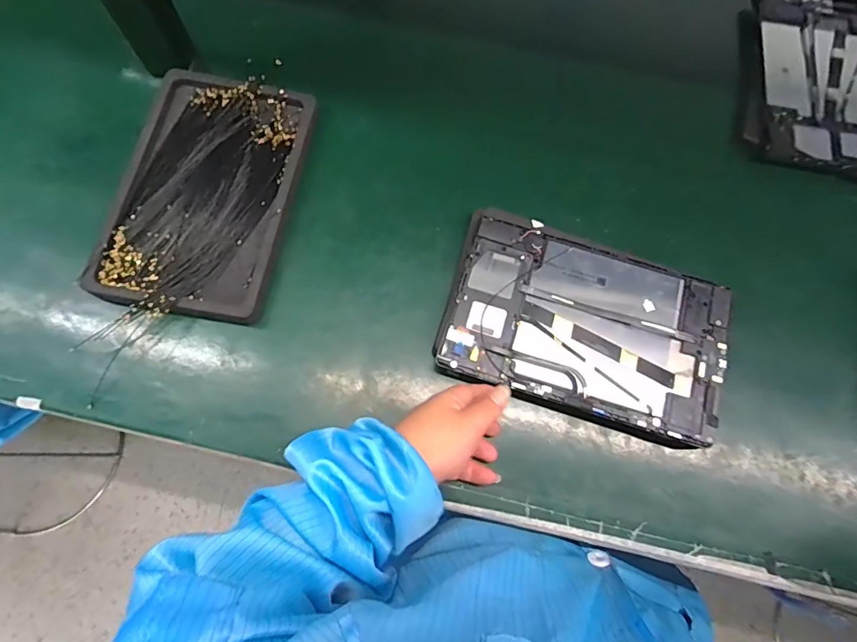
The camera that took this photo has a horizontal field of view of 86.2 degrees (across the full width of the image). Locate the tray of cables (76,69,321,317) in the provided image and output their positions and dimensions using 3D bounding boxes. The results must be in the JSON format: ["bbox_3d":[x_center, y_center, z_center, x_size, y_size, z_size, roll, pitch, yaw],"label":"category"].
[{"bbox_3d":[-0.215,-0.126,0.449,0.167,0.025,0.247,10,74,1],"label":"tray of cables"}]

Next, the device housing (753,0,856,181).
[{"bbox_3d":[0.480,-0.289,0.549,0.166,0.029,0.279,9,74,0],"label":"device housing"}]

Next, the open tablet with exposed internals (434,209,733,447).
[{"bbox_3d":[0.140,0.002,0.410,0.241,0.014,0.163,19,74,3],"label":"open tablet with exposed internals"}]

